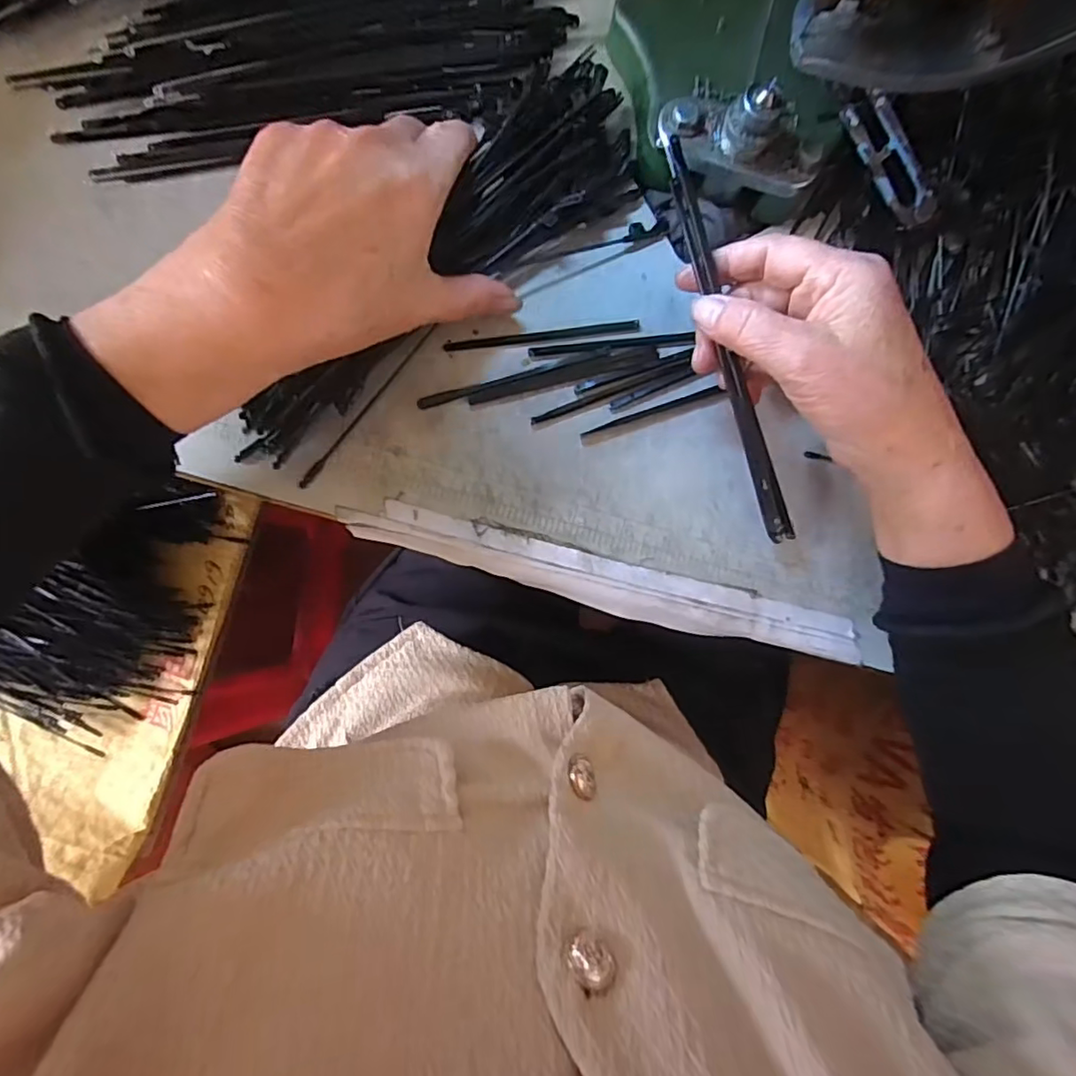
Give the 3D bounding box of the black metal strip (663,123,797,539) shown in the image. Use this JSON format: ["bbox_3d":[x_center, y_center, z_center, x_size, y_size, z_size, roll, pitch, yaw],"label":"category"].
[{"bbox_3d":[0.089,-0.084,0.274,0.011,0.006,0.186,-22,104,-3],"label":"black metal strip"}]

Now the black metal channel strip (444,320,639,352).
[{"bbox_3d":[0.003,-0.103,0.302,0.099,0.004,0.006,-7,87,-5],"label":"black metal channel strip"}]

